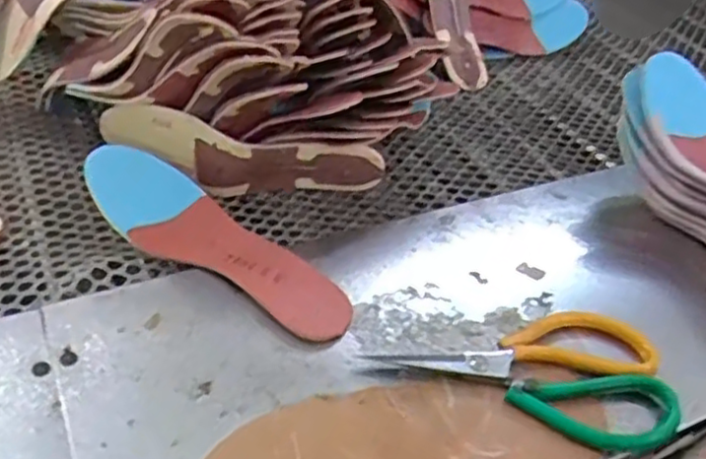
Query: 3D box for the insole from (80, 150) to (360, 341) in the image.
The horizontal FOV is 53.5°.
[{"bbox_3d":[-0.091,0.002,0.495,0.218,0.038,0.076,24,43,18],"label":"insole"}]

